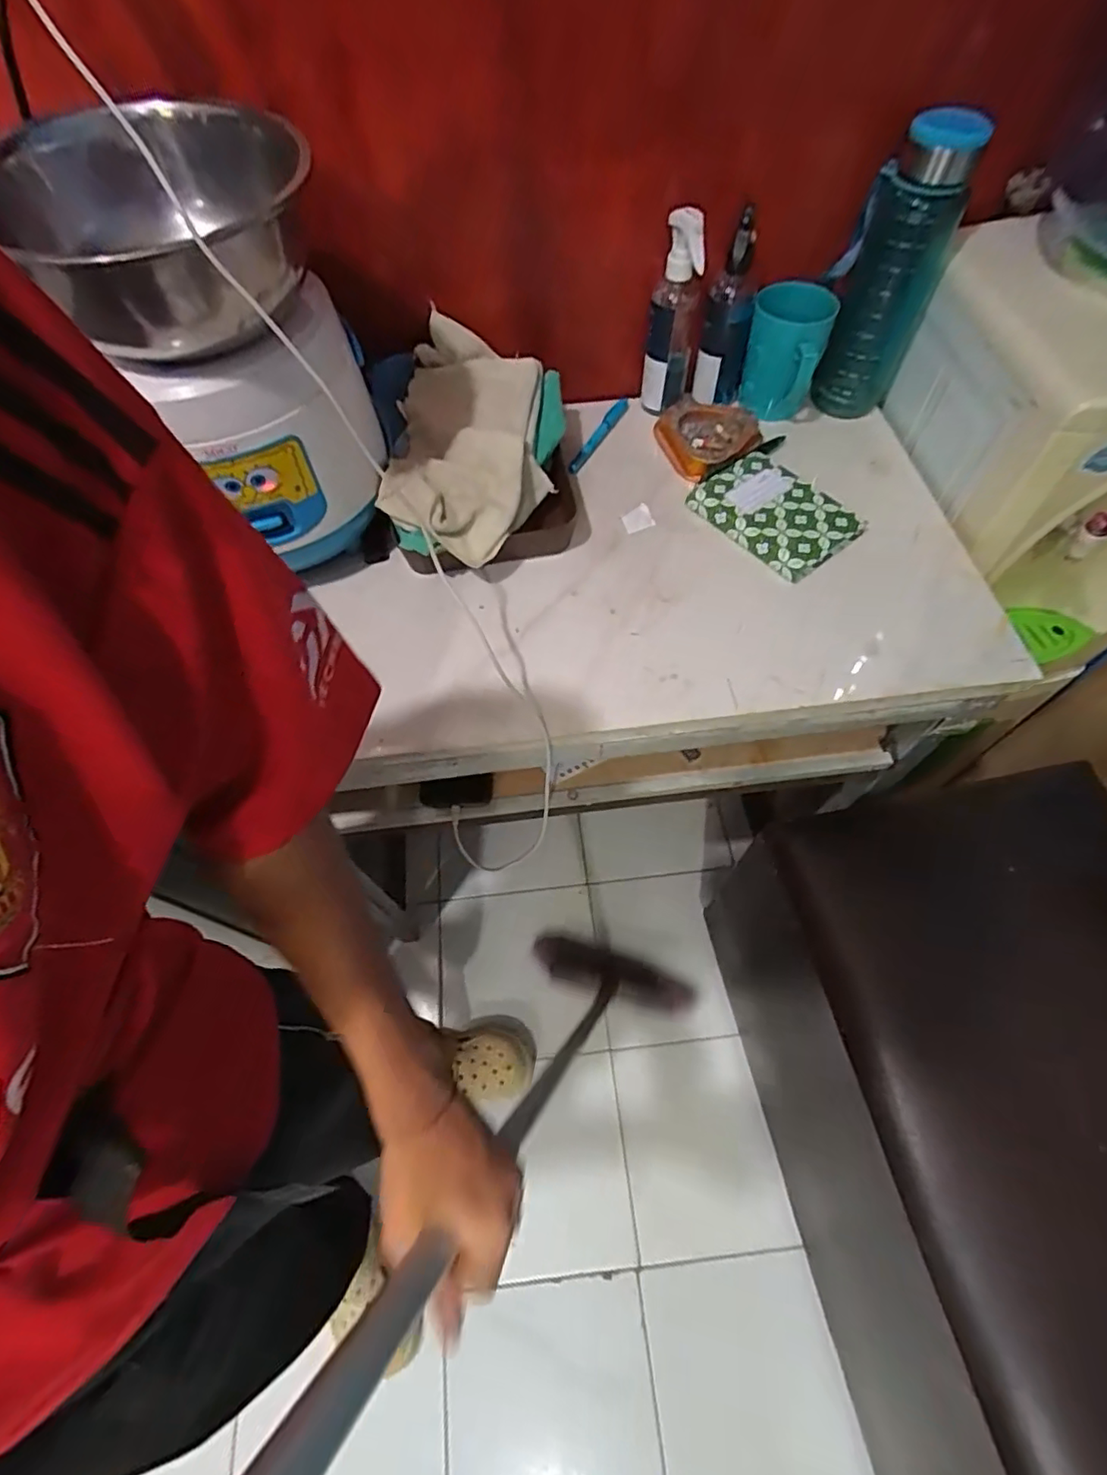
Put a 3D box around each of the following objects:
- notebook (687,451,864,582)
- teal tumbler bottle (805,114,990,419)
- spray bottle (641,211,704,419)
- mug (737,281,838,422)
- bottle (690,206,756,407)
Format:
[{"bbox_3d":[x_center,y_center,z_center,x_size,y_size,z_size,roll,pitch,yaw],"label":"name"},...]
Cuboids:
[{"bbox_3d":[0.227,-0.233,0.623,0.108,0.013,0.150,-37,67,-17],"label":"notebook"},{"bbox_3d":[0.337,-0.452,0.615,0.086,0.239,0.071,24,65,14],"label":"teal tumbler bottle"},{"bbox_3d":[0.124,-0.440,0.644,0.049,0.180,0.038,3,62,4],"label":"spray bottle"},{"bbox_3d":[0.250,-0.423,0.661,0.078,0.095,0.071,18,64,11],"label":"mug"},{"bbox_3d":[0.185,-0.440,0.645,0.051,0.174,0.044,19,64,12],"label":"bottle"}]

